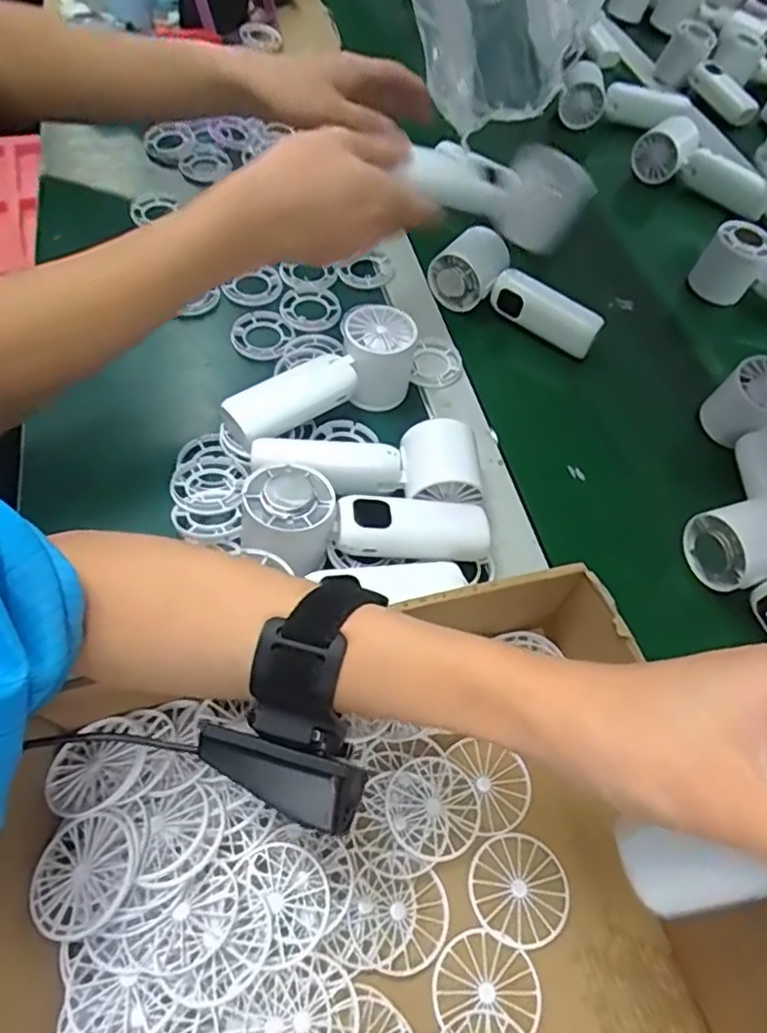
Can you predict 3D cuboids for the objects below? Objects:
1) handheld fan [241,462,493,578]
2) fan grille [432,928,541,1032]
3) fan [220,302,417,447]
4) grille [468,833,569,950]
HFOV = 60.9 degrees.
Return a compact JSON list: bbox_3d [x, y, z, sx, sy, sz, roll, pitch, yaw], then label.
[{"bbox_3d":[-0.010,-0.001,0.408,0.154,0.047,0.051,-4,57,-7],"label":"handheld fan"},{"bbox_3d":[0.049,0.224,0.307,0.049,0.004,0.048,-21,60,-17],"label":"fan grille"},{"bbox_3d":[-0.045,-0.095,0.483,0.154,0.061,0.046,-37,66,-24],"label":"fan"},{"bbox_3d":[0.069,0.189,0.332,0.048,0.004,0.048,-21,60,-17],"label":"grille"}]

